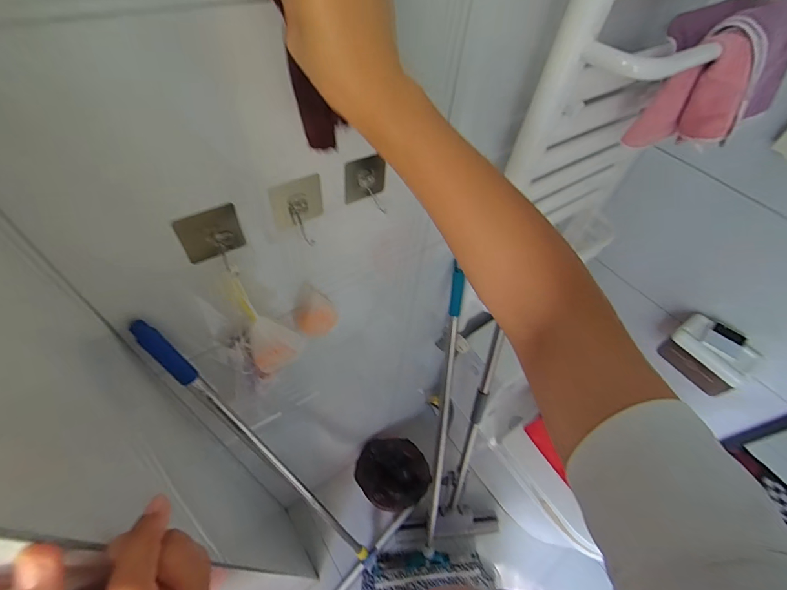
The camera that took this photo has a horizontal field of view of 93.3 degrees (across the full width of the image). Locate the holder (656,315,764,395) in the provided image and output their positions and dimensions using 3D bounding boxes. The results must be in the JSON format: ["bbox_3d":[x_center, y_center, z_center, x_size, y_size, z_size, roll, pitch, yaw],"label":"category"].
[{"bbox_3d":[0.877,0.168,1.038,0.109,0.181,0.188,-28,60,-24],"label":"holder"}]

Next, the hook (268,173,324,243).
[{"bbox_3d":[-0.116,-0.103,0.460,0.064,0.085,0.016,-20,57,-20],"label":"hook"}]

